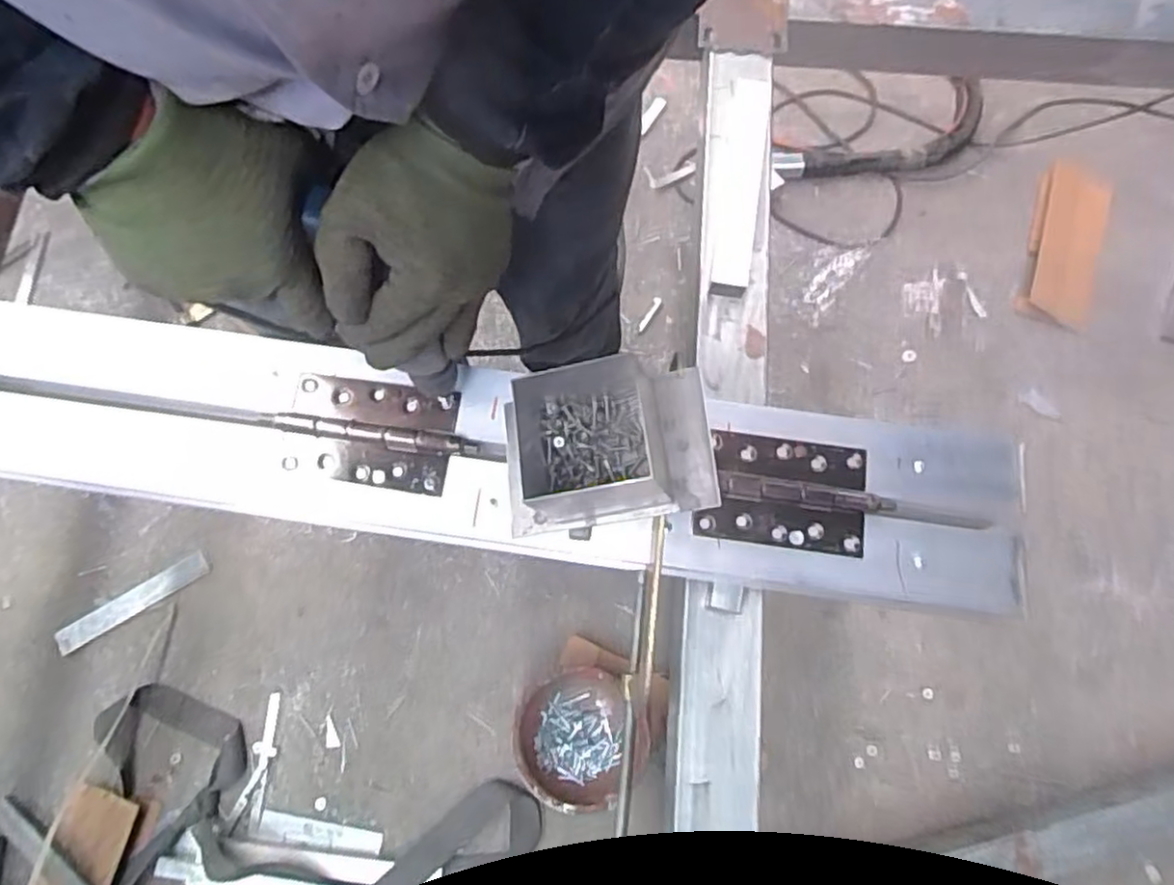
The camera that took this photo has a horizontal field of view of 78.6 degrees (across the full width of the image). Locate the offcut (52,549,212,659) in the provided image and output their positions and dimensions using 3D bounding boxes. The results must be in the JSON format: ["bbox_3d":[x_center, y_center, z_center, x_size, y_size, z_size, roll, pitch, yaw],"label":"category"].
[{"bbox_3d":[-0.742,0.260,1.168,0.248,0.007,0.043,-32,77,-9],"label":"offcut"}]

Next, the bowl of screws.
[{"bbox_3d":[-0.012,0.446,1.088,0.189,0.088,0.183,0,74,-1],"label":"bowl of screws"}]

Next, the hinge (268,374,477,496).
[{"bbox_3d":[-0.191,-0.008,0.639,0.164,0.010,0.092,9,74,2],"label":"hinge"}]

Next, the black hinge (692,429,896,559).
[{"bbox_3d":[0.181,0.045,0.636,0.160,0.010,0.099,7,74,1],"label":"black hinge"}]

